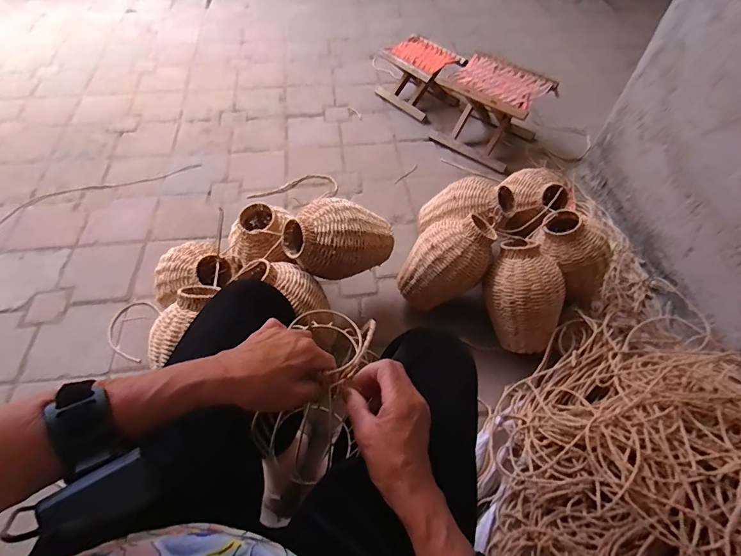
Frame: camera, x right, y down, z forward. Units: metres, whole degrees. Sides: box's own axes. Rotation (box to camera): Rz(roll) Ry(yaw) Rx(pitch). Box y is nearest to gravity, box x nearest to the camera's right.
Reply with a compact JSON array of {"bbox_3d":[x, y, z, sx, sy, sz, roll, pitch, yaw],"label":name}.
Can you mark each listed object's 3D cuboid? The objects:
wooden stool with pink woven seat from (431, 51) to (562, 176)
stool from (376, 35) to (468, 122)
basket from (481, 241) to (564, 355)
[{"bbox_3d":[0.417,-0.597,1.385,0.327,0.230,0.273,36,61,21],"label":"wooden stool with pink woven seat"},{"bbox_3d":[0.189,-0.786,1.532,0.232,0.187,0.278,-29,61,-20],"label":"stool"},{"bbox_3d":[0.354,0.044,0.926,0.166,0.258,0.165,-3,30,10],"label":"basket"}]

